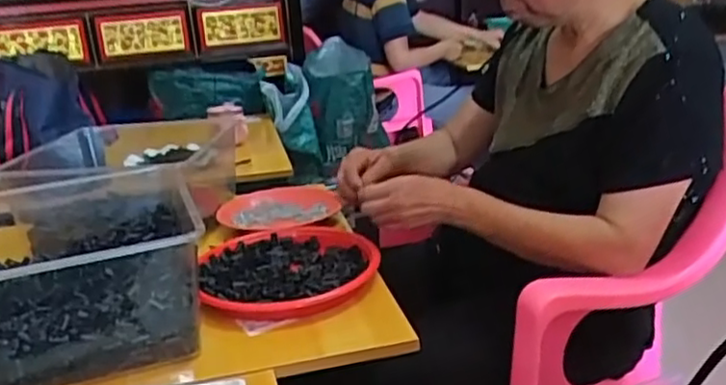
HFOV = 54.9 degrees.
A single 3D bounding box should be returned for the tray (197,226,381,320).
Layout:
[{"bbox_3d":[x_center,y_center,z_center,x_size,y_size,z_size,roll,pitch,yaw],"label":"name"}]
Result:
[{"bbox_3d":[-0.099,0.105,0.914,0.232,0.039,0.241,-8,18,-12],"label":"tray"}]

